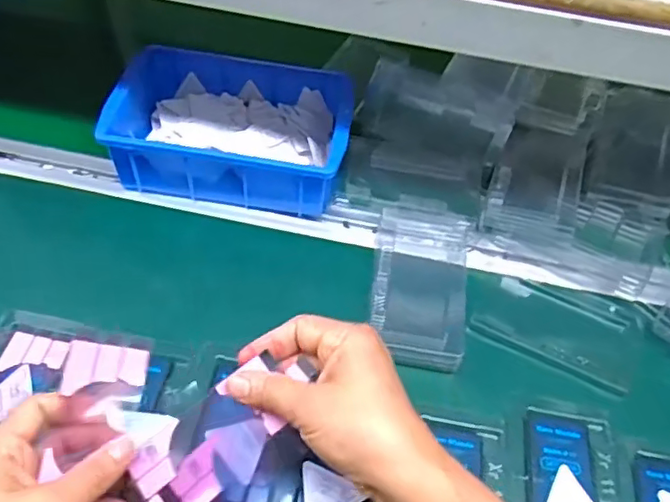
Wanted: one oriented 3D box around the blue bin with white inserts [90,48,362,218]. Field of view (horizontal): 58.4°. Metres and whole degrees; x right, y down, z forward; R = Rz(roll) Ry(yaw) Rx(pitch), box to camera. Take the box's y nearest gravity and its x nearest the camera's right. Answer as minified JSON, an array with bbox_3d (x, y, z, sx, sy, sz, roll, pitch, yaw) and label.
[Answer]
[{"bbox_3d":[-0.090,-0.113,0.547,0.206,0.062,0.142,7,55,0],"label":"blue bin with white inserts"}]

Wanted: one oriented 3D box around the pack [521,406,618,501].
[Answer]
[{"bbox_3d":[0.159,0.162,0.401,0.062,0.006,0.114,8,52,1],"label":"pack"}]

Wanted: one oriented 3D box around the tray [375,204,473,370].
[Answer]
[{"bbox_3d":[0.069,0.025,0.478,0.075,0.025,0.136,9,52,2],"label":"tray"}]

